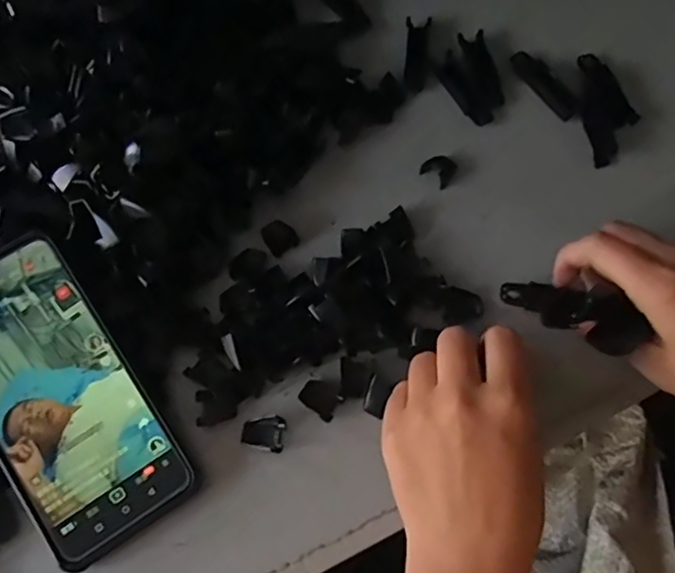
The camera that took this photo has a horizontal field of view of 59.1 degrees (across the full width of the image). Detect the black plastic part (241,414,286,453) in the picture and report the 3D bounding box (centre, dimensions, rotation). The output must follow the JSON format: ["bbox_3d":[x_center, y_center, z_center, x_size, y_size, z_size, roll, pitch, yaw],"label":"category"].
[{"bbox_3d":[-0.041,0.080,0.326,0.023,0.008,0.019,4,67,5],"label":"black plastic part"}]

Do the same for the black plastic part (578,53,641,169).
[{"bbox_3d":[0.180,-0.122,0.399,0.032,0.009,0.089,1,66,3],"label":"black plastic part"}]

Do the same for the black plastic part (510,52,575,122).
[{"bbox_3d":[0.142,-0.140,0.411,0.017,0.007,0.063,-25,68,-8],"label":"black plastic part"}]

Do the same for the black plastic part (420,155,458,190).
[{"bbox_3d":[0.067,-0.078,0.387,0.021,0.008,0.022,38,73,17],"label":"black plastic part"}]

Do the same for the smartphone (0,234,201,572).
[{"bbox_3d":[-0.149,0.056,0.316,0.078,0.007,0.167,-34,82,-11],"label":"smartphone"}]

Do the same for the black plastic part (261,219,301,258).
[{"bbox_3d":[-0.037,-0.031,0.373,0.019,0.005,0.022,-33,69,-11],"label":"black plastic part"}]

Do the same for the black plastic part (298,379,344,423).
[{"bbox_3d":[-0.010,0.062,0.331,0.023,0.008,0.018,28,71,14],"label":"black plastic part"}]

